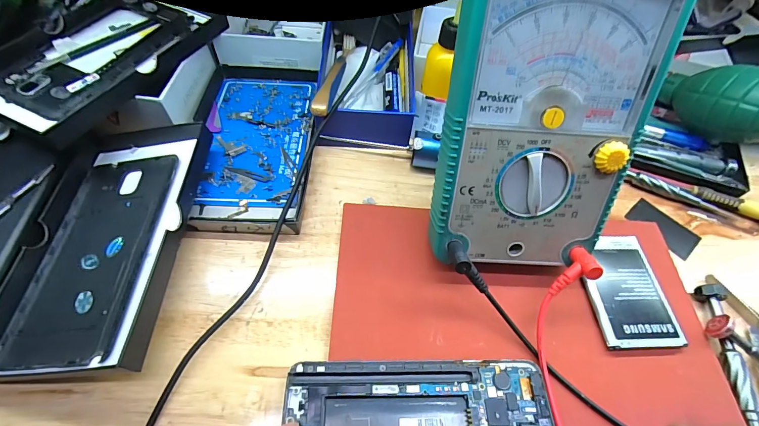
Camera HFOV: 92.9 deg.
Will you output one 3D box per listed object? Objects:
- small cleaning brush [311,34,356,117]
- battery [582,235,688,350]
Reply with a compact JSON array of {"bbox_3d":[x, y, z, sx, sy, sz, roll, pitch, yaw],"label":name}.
[{"bbox_3d":[-0.038,-0.128,0.322,0.014,0.014,0.157,7,41,0],"label":"small cleaning brush"},{"bbox_3d":[0.168,0.052,0.248,0.052,0.008,0.078,-2,59,-5],"label":"battery"}]

